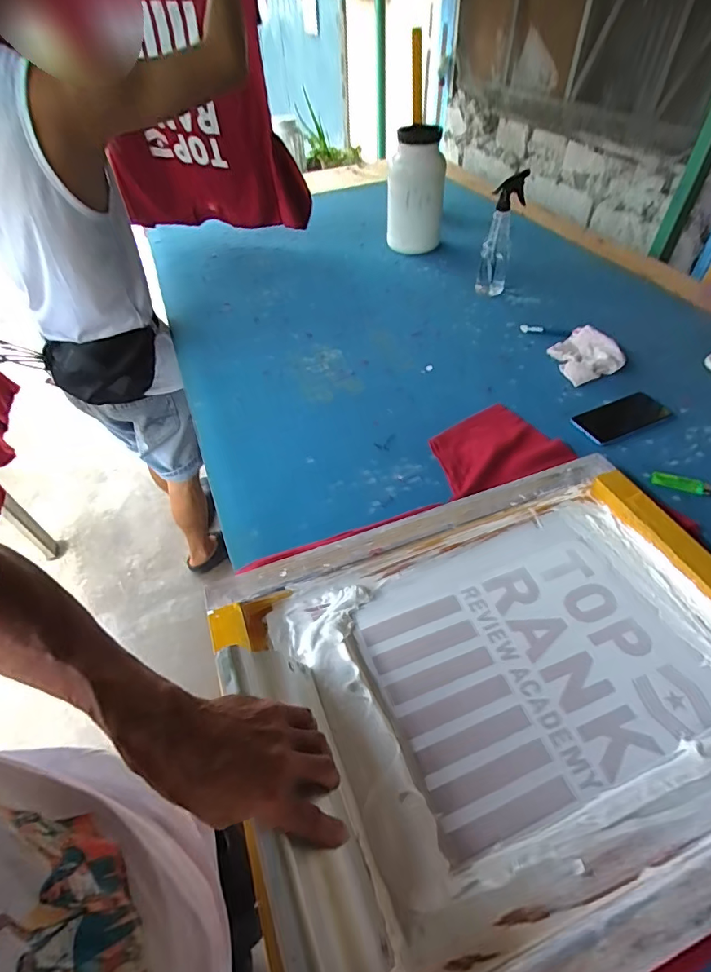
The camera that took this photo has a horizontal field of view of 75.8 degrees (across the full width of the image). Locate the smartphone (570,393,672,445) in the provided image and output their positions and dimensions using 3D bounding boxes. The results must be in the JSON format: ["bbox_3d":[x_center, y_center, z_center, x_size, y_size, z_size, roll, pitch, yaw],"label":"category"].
[{"bbox_3d":[0.463,-0.120,0.794,0.165,0.005,0.076,-20,50,-14],"label":"smartphone"}]

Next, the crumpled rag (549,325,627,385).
[{"bbox_3d":[0.452,-0.260,0.896,0.126,0.033,0.124,-16,49,-11],"label":"crumpled rag"}]

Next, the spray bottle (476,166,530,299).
[{"bbox_3d":[0.336,-0.573,1.065,0.083,0.247,0.100,8,49,10],"label":"spray bottle"}]

